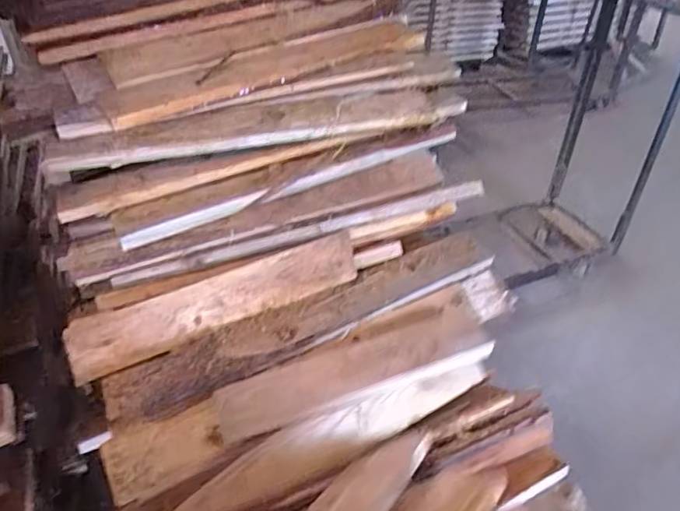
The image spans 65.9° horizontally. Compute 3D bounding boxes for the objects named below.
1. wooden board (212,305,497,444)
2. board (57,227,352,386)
[{"bbox_3d":[0.031,0.131,0.616,0.348,0.028,0.073,-16,42,-22],"label":"wooden board"},{"bbox_3d":[-0.143,0.056,0.635,0.348,0.066,0.016,-19,3,-17],"label":"board"}]

